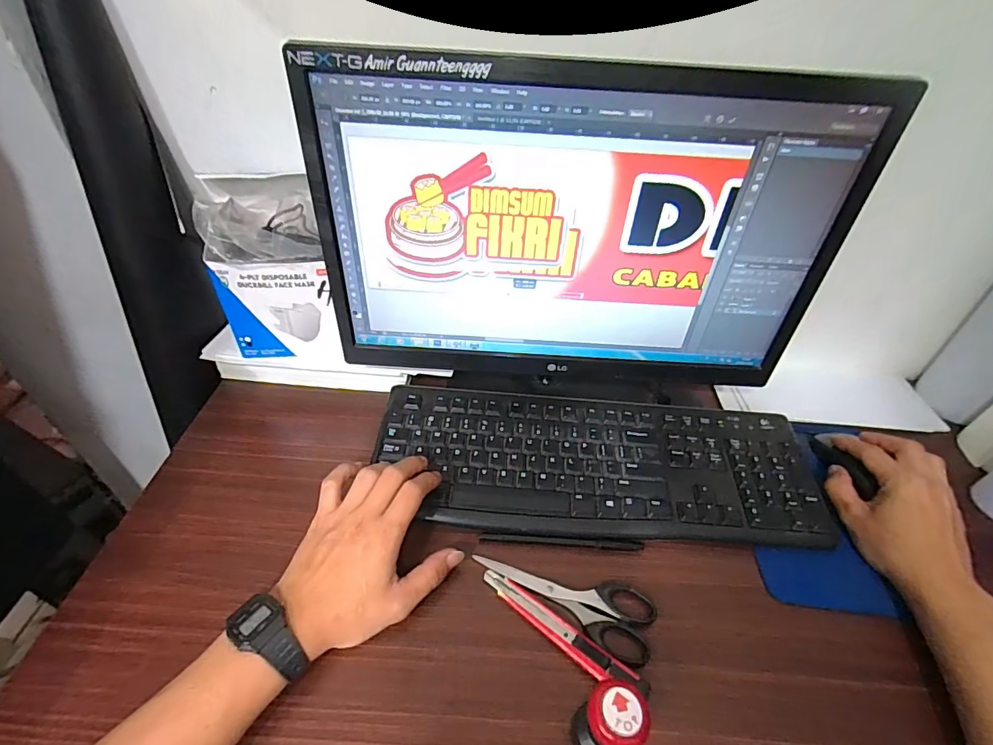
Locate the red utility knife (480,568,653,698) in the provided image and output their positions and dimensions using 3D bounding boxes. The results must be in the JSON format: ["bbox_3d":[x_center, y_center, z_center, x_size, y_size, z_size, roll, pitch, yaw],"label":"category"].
[{"bbox_3d":[0.049,0.203,0.359,0.143,0.012,0.020,31,55,23],"label":"red utility knife"}]

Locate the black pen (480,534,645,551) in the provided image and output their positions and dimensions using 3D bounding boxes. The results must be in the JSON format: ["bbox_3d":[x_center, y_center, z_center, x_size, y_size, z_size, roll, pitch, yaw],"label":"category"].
[{"bbox_3d":[0.060,0.154,0.415,0.146,0.007,0.009,4,49,1],"label":"black pen"}]

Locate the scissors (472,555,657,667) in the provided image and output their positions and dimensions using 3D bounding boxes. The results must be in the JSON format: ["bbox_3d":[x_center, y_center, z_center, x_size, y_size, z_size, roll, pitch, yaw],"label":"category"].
[{"bbox_3d":[0.055,0.186,0.385,0.151,0.012,0.056,20,51,15],"label":"scissors"}]

